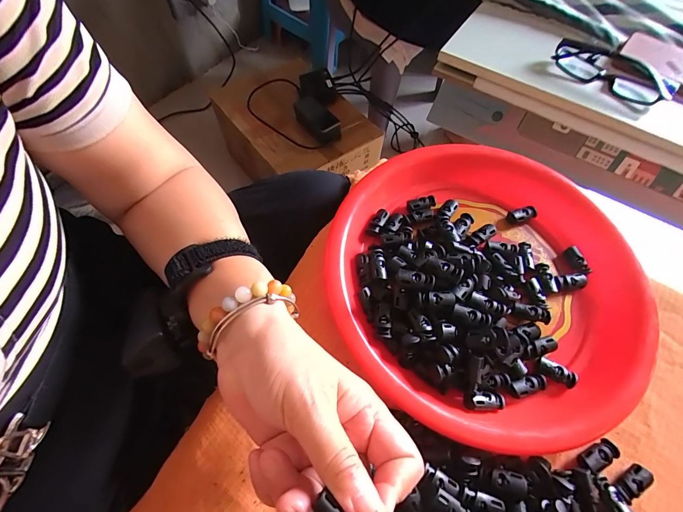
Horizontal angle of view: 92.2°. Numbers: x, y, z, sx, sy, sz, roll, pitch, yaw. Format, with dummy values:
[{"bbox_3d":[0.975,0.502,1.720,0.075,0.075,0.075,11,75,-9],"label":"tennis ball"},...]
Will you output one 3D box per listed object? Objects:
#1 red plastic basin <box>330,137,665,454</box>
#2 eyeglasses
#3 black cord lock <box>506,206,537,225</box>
[{"bbox_3d":[0.120,0.014,0.273,0.249,0.043,0.251,1,63,-2],"label":"red plastic basin"},{"bbox_3d":[0.335,-0.229,0.414,0.139,0.029,0.064,34,66,14],"label":"eyeglasses"},{"bbox_3d":[0.175,-0.039,0.316,0.029,0.008,0.012,-14,65,-10],"label":"black cord lock"}]

